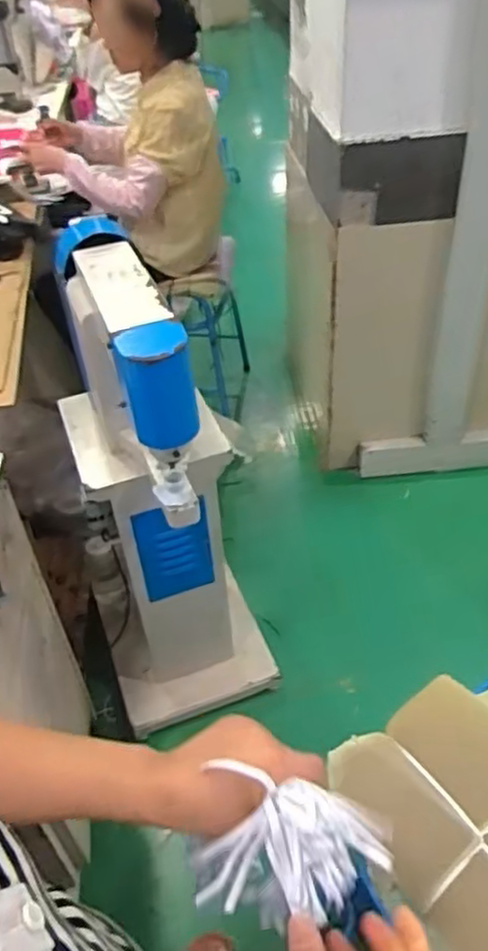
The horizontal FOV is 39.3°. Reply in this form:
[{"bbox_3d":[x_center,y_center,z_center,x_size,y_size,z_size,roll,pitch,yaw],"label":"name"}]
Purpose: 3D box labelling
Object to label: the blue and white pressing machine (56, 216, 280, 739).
[{"bbox_3d":[-0.162,0.080,1.334,0.328,0.993,0.461,-14,43,-11],"label":"blue and white pressing machine"}]

